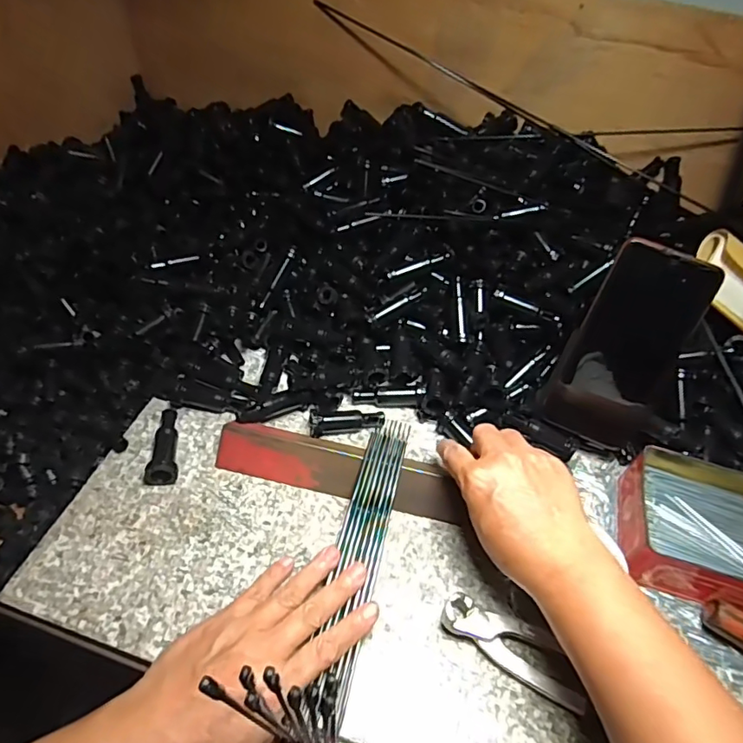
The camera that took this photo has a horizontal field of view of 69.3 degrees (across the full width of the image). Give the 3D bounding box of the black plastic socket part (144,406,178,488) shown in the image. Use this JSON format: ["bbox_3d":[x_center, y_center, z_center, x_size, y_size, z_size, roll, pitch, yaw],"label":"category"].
[{"bbox_3d":[-0.172,0.058,0.441,0.024,0.018,0.074,-5,49,-11],"label":"black plastic socket part"}]

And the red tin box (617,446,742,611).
[{"bbox_3d":[0.261,0.125,0.419,0.123,0.044,0.104,16,49,7],"label":"red tin box"}]

